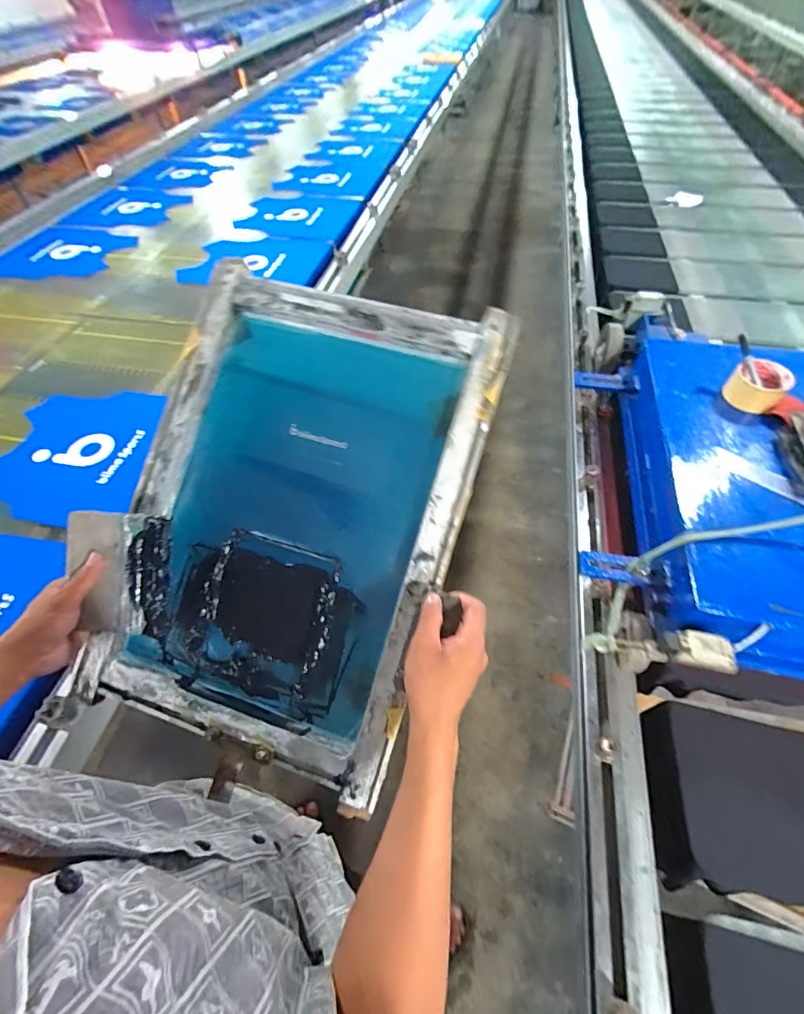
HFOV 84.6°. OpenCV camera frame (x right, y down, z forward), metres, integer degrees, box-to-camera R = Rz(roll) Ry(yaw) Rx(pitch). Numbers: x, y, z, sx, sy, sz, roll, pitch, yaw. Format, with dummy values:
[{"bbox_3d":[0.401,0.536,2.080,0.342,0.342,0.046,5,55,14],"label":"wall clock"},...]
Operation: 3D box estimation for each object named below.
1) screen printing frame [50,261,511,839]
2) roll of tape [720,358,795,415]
[{"bbox_3d":[-0.134,0.007,0.551,0.404,0.039,0.556,16,85,13],"label":"screen printing frame"},{"bbox_3d":[0.600,-0.206,0.747,0.082,0.059,0.082,-1,55,1],"label":"roll of tape"}]

